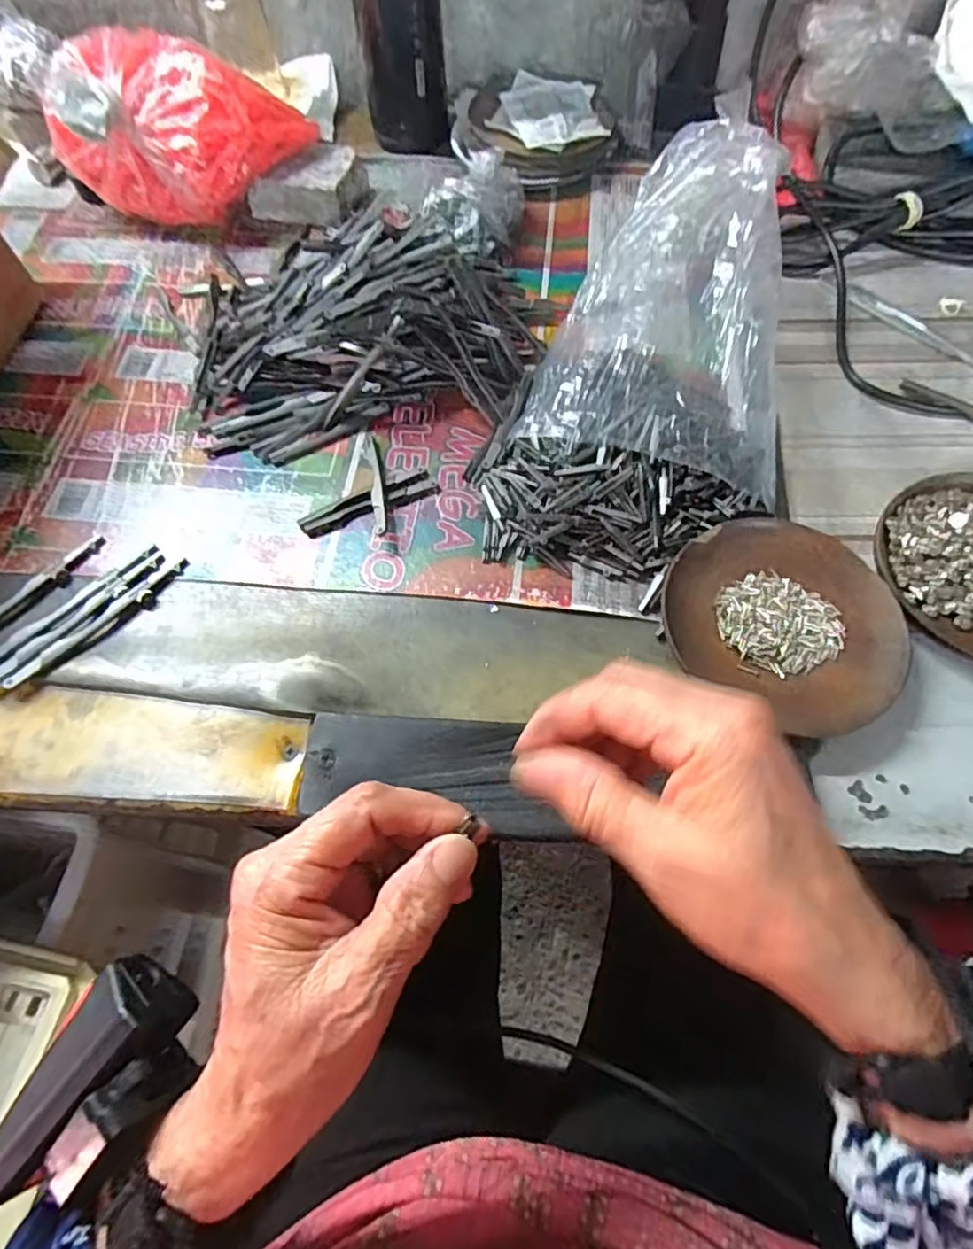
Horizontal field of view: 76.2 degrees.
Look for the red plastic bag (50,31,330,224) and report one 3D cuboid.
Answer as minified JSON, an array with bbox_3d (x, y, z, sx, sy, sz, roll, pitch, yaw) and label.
[{"bbox_3d":[-0.218,-0.353,0.451,0.179,0.092,0.096,-11,64,-5],"label":"red plastic bag"}]

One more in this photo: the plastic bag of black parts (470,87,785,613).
[{"bbox_3d":[0.107,-0.147,0.347,0.153,0.082,0.276,27,67,14],"label":"plastic bag of black parts"}]

